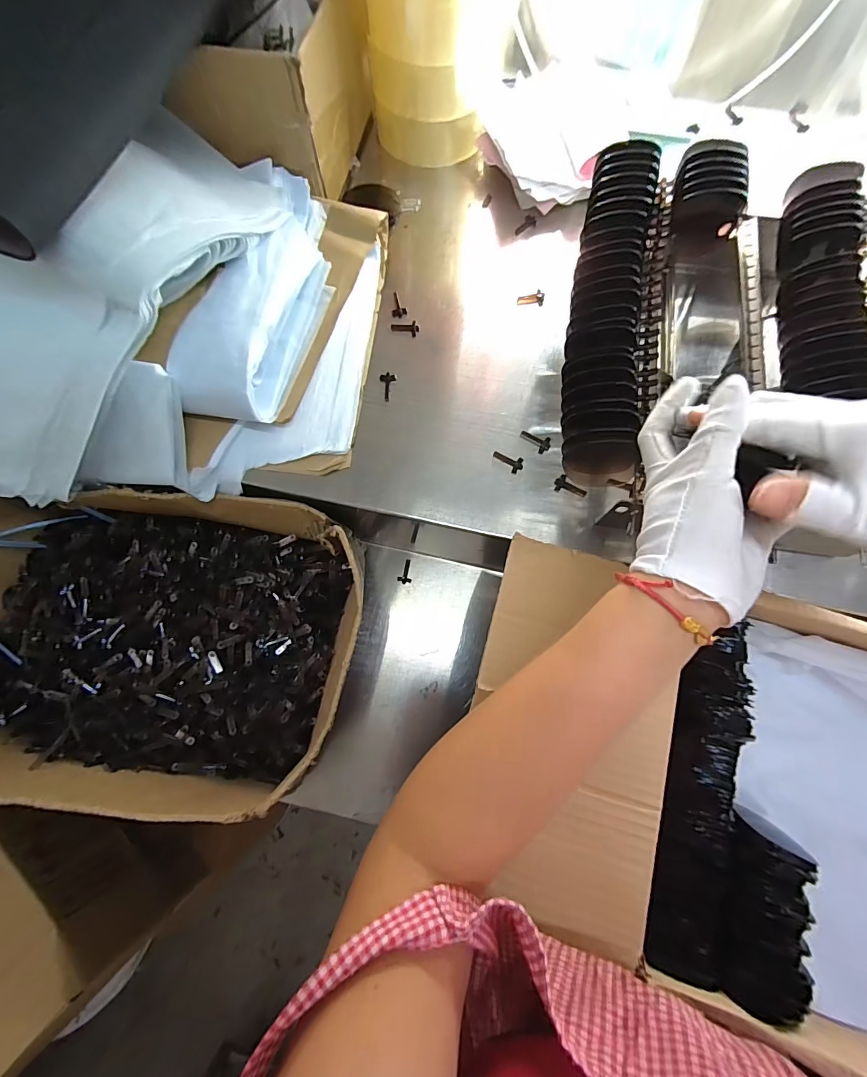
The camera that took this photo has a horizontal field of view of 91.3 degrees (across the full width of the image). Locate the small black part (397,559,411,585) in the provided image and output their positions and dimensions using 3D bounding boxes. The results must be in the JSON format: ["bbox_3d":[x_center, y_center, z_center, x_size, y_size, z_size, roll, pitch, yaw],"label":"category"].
[{"bbox_3d":[-0.036,0.041,0.523,0.017,0.004,0.030,1,75,1],"label":"small black part"}]

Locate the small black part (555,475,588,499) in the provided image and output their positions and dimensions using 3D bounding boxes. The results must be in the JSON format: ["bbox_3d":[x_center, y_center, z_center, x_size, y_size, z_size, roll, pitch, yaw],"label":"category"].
[{"bbox_3d":[0.128,-0.048,0.394,0.030,0.005,0.016,19,76,6],"label":"small black part"}]

